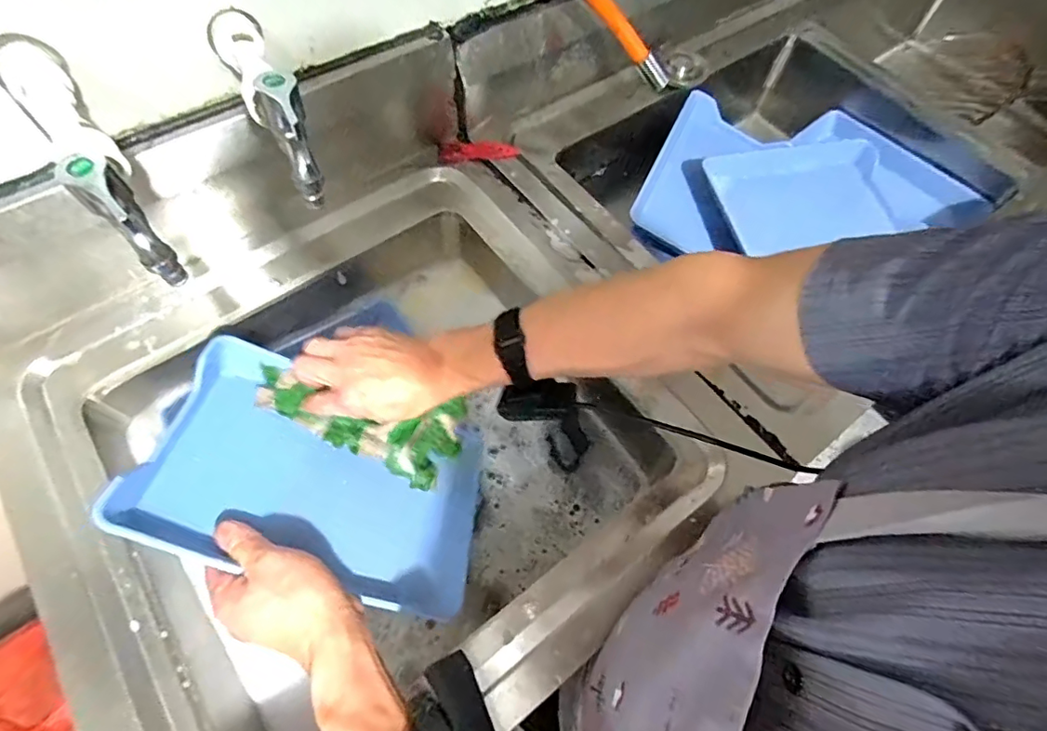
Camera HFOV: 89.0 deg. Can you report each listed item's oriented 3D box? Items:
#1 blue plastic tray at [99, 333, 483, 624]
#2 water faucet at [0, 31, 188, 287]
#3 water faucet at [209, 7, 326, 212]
[{"bbox_3d":[-0.177,0.101,0.489,0.283,0.045,0.204,22,42,-18],"label":"blue plastic tray"},{"bbox_3d":[-0.320,-0.157,0.388,0.042,0.082,0.232,-36,69,-19],"label":"water faucet"},{"bbox_3d":[-0.215,-0.229,0.436,0.040,0.086,0.214,-25,66,-15],"label":"water faucet"}]

